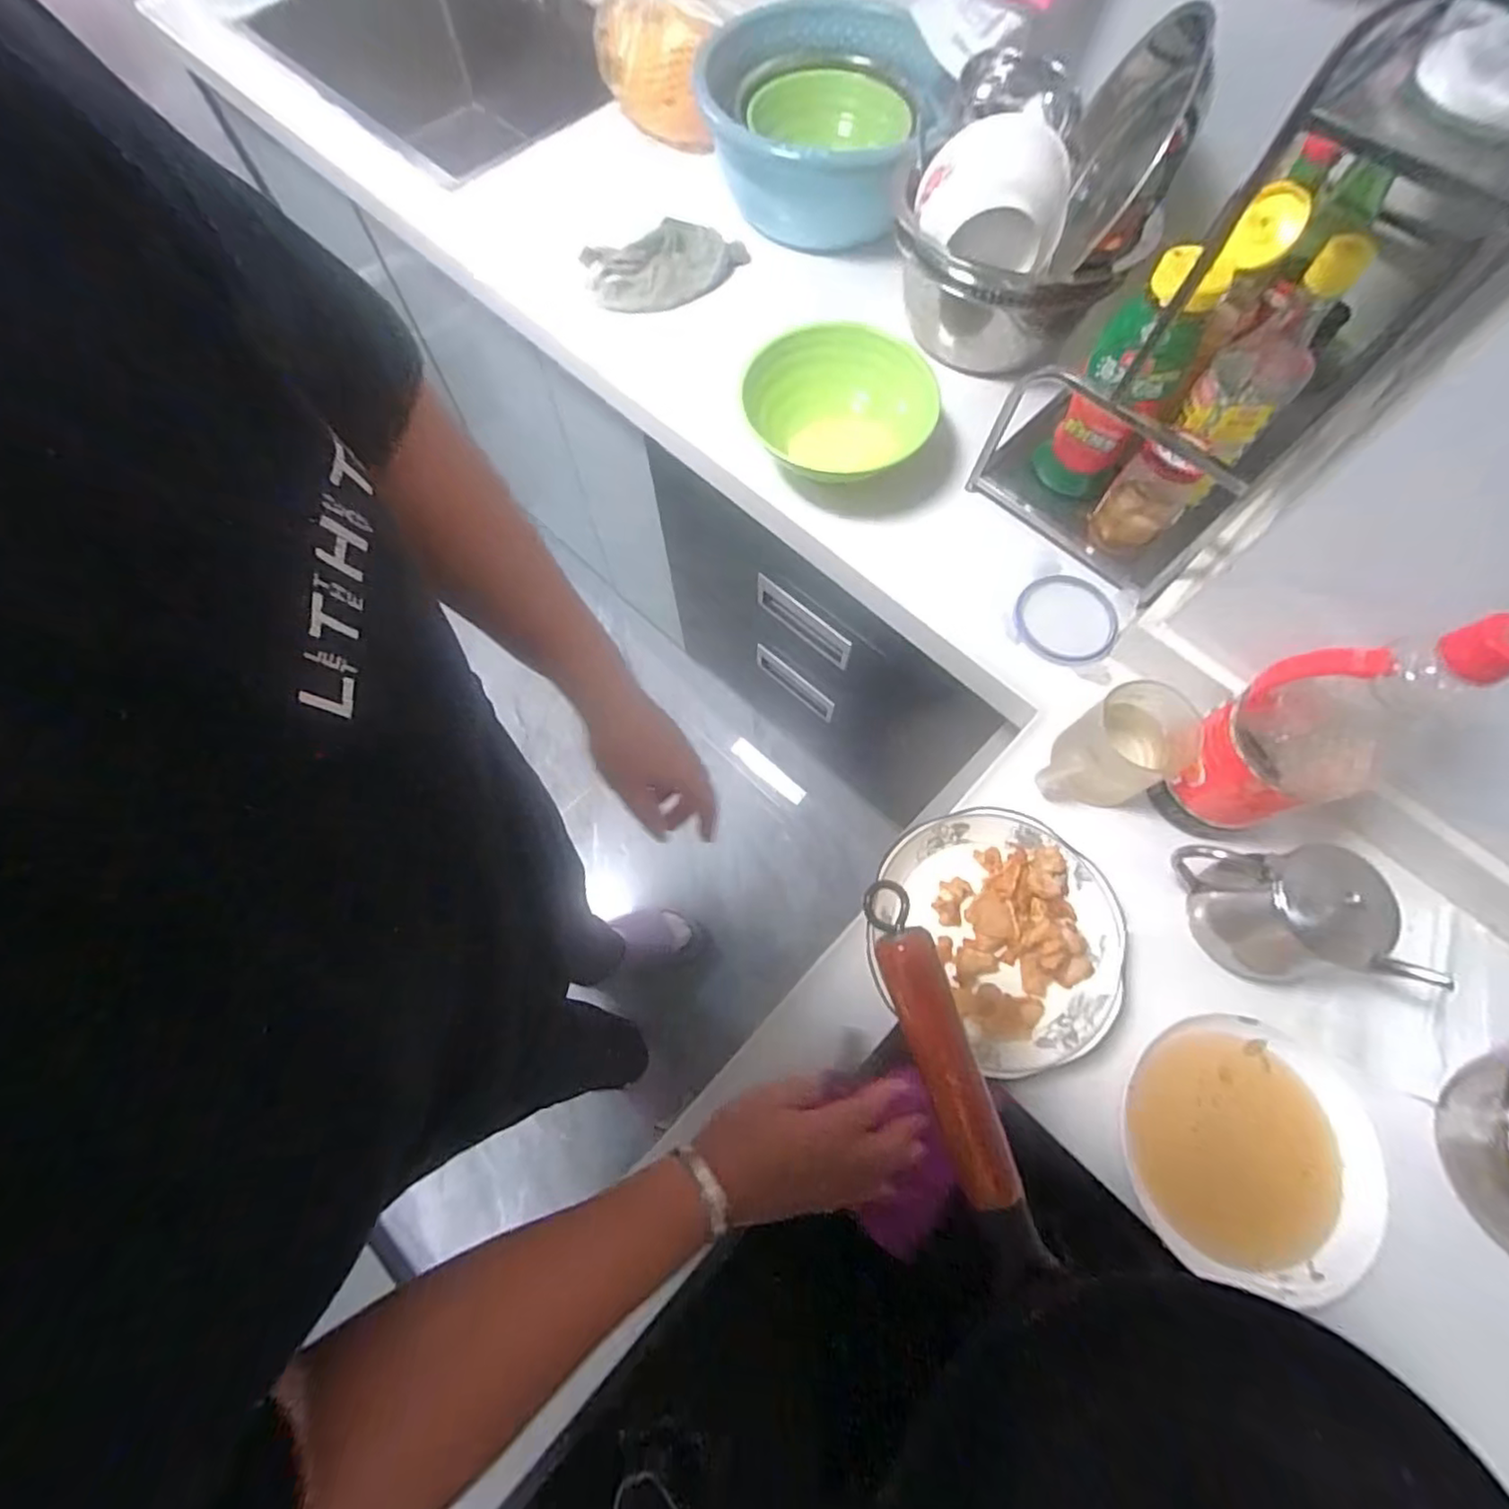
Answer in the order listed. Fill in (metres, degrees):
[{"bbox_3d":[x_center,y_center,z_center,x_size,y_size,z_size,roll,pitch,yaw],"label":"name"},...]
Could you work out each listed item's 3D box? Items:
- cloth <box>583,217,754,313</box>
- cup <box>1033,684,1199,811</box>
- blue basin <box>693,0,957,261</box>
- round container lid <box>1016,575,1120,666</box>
[{"bbox_3d":[-0.109,-0.603,0.801,0.190,0.038,0.106,-20,71,-7],"label":"cloth"},{"bbox_3d":[0.298,0.001,0.542,0.110,0.082,0.074,-32,73,-11],"label":"cup"},{"bbox_3d":[0.073,-0.760,0.786,0.284,0.127,0.307,0,70,0],"label":"blue basin"},{"bbox_3d":[0.309,-0.135,0.634,0.094,0.005,0.098,0,70,0],"label":"round container lid"}]

